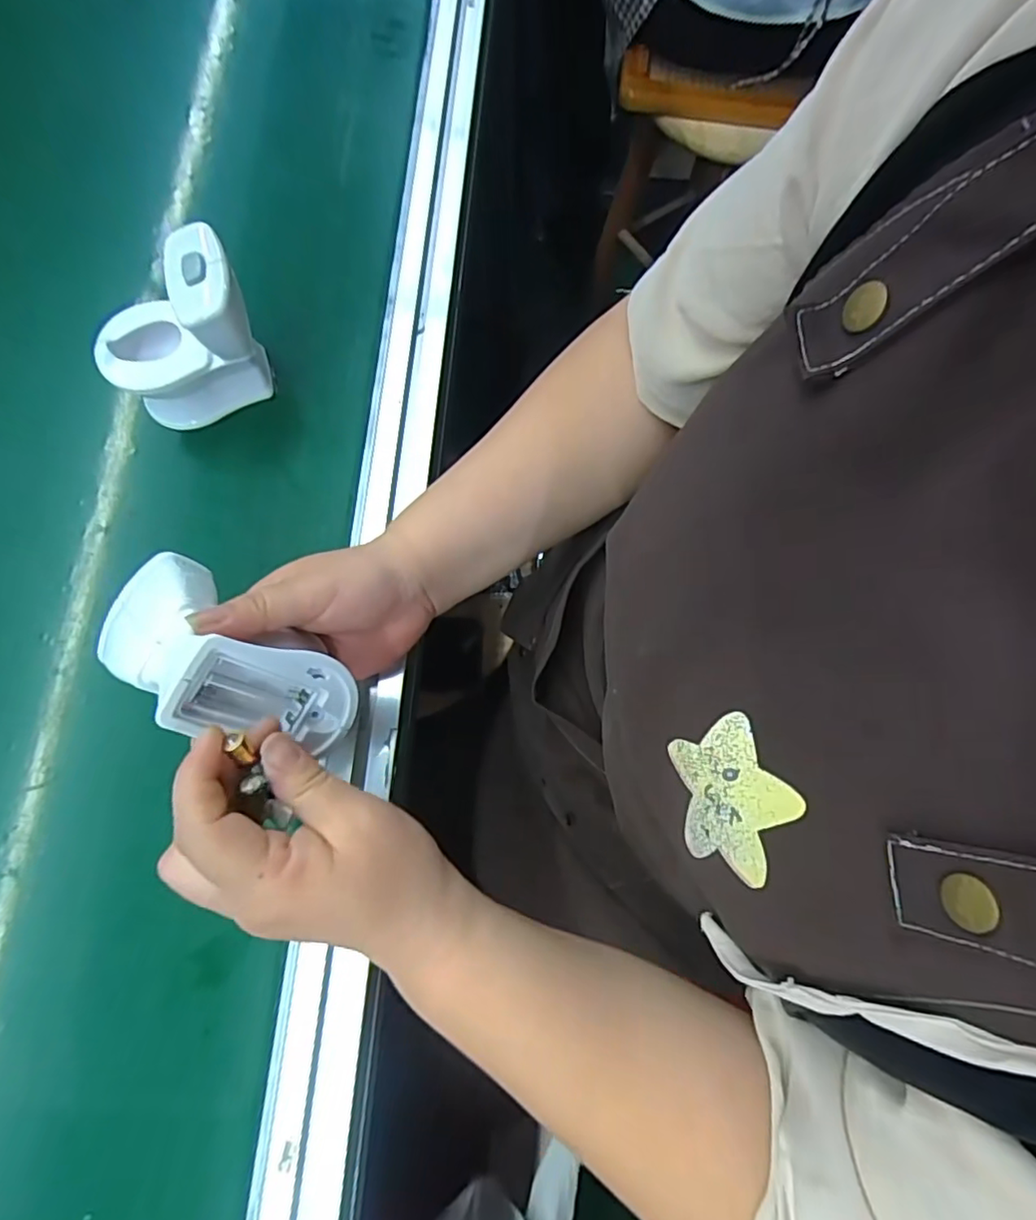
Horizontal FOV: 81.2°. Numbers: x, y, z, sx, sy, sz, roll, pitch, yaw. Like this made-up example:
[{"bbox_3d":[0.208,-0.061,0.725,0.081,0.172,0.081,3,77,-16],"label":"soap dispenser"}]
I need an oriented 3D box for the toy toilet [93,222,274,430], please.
[{"bbox_3d":[-0.211,-0.169,0.382,0.096,0.096,0.060,-21,76,-6],"label":"toy toilet"}]

